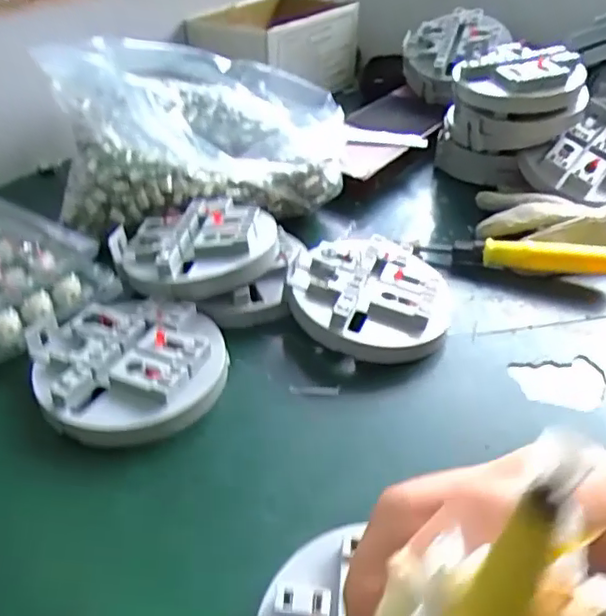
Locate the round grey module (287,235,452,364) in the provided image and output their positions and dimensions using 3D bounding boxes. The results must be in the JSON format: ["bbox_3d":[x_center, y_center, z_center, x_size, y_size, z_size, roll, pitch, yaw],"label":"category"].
[{"bbox_3d":[0.041,-0.008,0.385,0.096,0.031,0.093,1,37,-1],"label":"round grey module"}]

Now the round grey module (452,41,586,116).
[{"bbox_3d":[0.180,-0.182,0.517,0.106,0.062,0.090,12,38,13],"label":"round grey module"}]

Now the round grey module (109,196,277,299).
[{"bbox_3d":[-0.071,-0.046,0.404,0.101,0.025,0.096,1,37,-1],"label":"round grey module"}]

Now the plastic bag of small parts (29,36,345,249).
[{"bbox_3d":[-0.081,-0.150,0.485,0.225,0.085,0.161,-9,38,-15],"label":"plastic bag of small parts"}]

